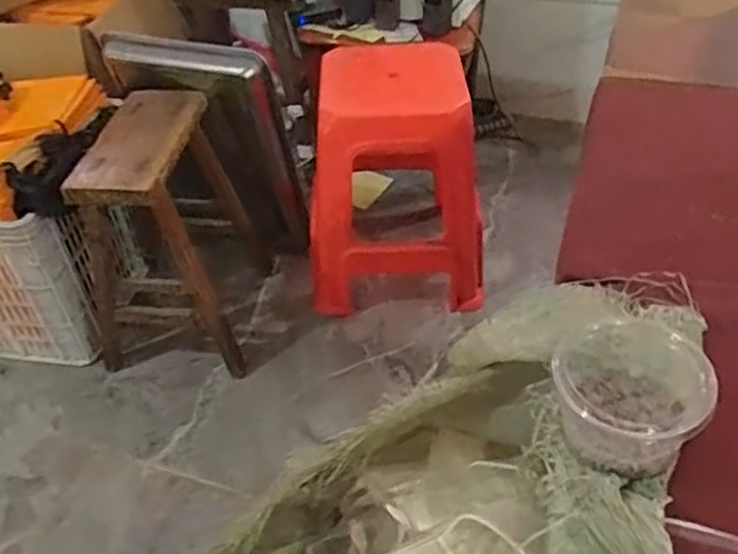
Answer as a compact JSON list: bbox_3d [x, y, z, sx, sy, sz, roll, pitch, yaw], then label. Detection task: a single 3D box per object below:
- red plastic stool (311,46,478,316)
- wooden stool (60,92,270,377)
[{"bbox_3d":[0.070,-0.216,1.528,0.366,0.463,0.391,3,44,8],"label":"red plastic stool"},{"bbox_3d":[-0.426,-0.083,1.432,0.308,0.504,0.320,2,44,6],"label":"wooden stool"}]

